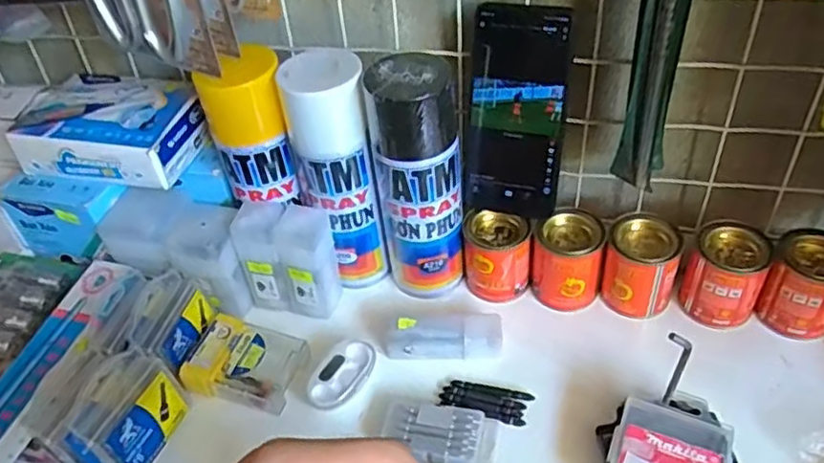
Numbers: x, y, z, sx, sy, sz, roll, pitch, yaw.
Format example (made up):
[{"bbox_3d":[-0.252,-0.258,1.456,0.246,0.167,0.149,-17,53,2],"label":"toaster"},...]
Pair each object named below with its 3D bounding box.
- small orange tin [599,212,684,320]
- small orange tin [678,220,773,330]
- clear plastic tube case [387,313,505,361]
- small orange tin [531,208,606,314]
[{"bbox_3d":[0.183,0.030,0.530,0.054,0.071,0.046,14,43,23],"label":"small orange tin"},{"bbox_3d":[0.245,0.035,0.519,0.054,0.069,0.047,19,46,27],"label":"small orange tin"},{"bbox_3d":[0.027,0.083,0.520,0.089,0.027,0.029,-3,39,4],"label":"clear plastic tube case"},{"bbox_3d":[0.128,0.024,0.541,0.053,0.069,0.049,-4,39,3],"label":"small orange tin"}]

